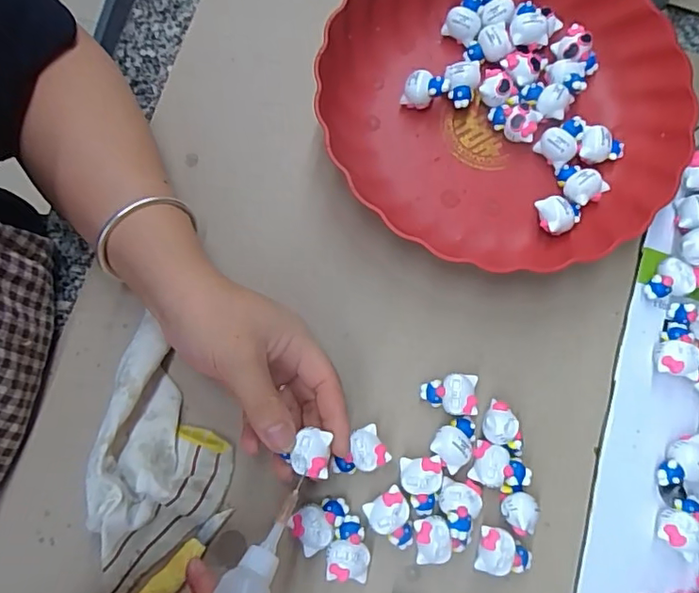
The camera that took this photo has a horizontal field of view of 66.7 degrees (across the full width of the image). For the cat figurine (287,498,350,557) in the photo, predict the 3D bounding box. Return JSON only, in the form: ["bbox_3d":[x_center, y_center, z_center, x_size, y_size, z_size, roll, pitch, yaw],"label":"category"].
[{"bbox_3d":[-0.017,0.136,0.322,0.034,0.018,0.024,-35,80,-8],"label":"cat figurine"}]

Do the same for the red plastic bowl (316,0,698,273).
[{"bbox_3d":[0.105,-0.138,0.367,0.234,0.045,0.227,0,78,-1],"label":"red plastic bowl"}]

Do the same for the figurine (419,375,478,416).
[{"bbox_3d":[0.063,0.063,0.342,0.034,0.017,0.024,2,78,0],"label":"figurine"}]

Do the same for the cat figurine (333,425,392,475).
[{"bbox_3d":[0.005,0.098,0.331,0.034,0.016,0.024,-27,79,-6],"label":"cat figurine"}]

